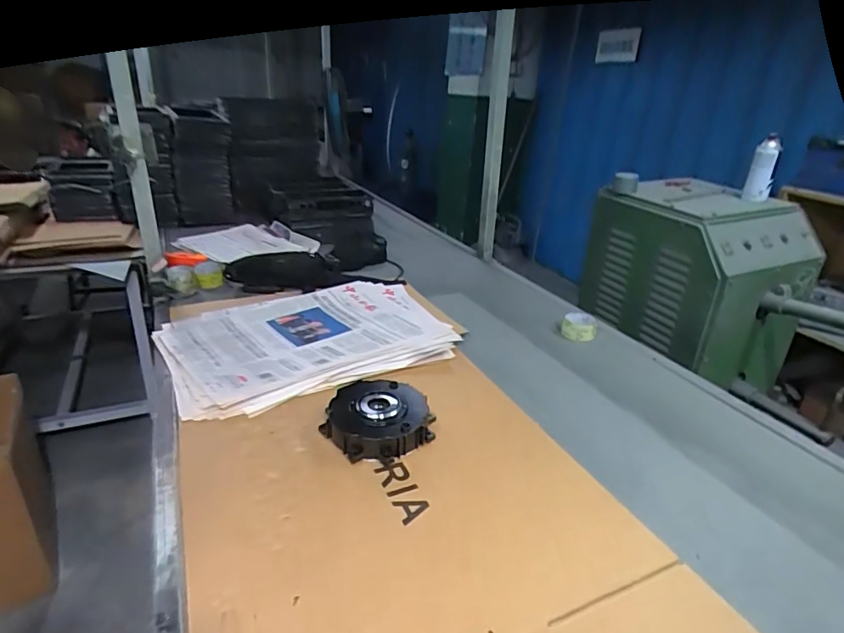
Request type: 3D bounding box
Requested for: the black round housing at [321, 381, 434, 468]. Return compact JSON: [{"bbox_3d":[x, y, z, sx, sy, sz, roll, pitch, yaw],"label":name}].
[{"bbox_3d":[-0.074,0.175,0.869,0.169,0.054,0.162,3,26,-2],"label":"black round housing"}]

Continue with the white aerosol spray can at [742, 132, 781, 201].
[{"bbox_3d":[0.914,-0.393,1.346,0.061,0.166,0.047,21,31,31],"label":"white aerosol spray can"}]

